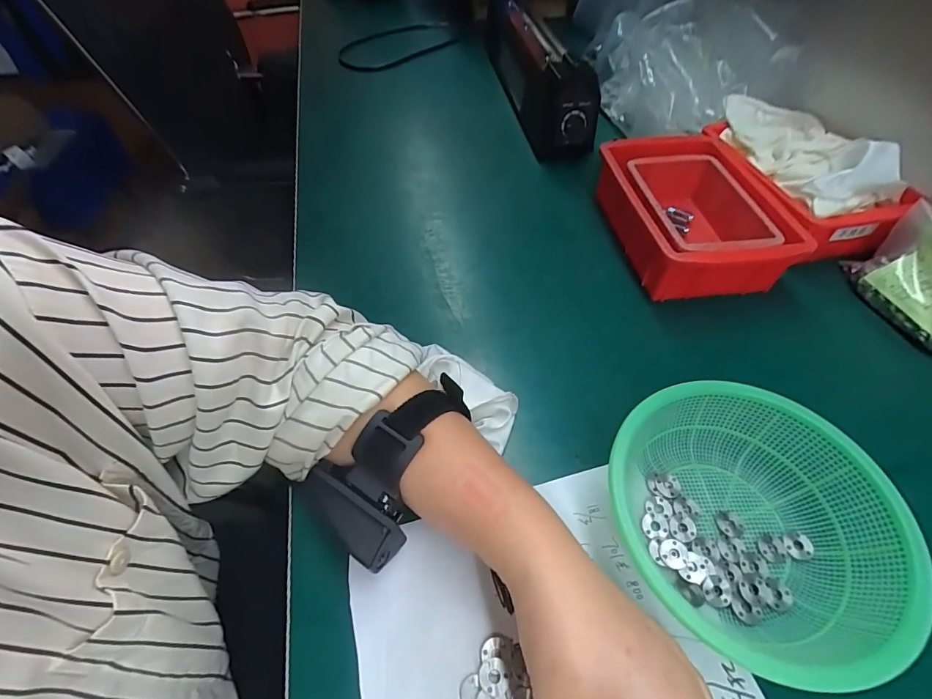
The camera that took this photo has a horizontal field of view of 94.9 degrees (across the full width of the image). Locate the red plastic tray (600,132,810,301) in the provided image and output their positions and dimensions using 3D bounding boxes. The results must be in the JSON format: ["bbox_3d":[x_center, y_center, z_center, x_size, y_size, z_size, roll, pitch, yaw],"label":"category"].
[{"bbox_3d":[0.228,-0.143,0.444,0.155,0.061,0.209,-7,53,-5],"label":"red plastic tray"}]

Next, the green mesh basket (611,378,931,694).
[{"bbox_3d":[0.164,0.104,0.260,0.149,0.055,0.153,0,53,0],"label":"green mesh basket"}]

